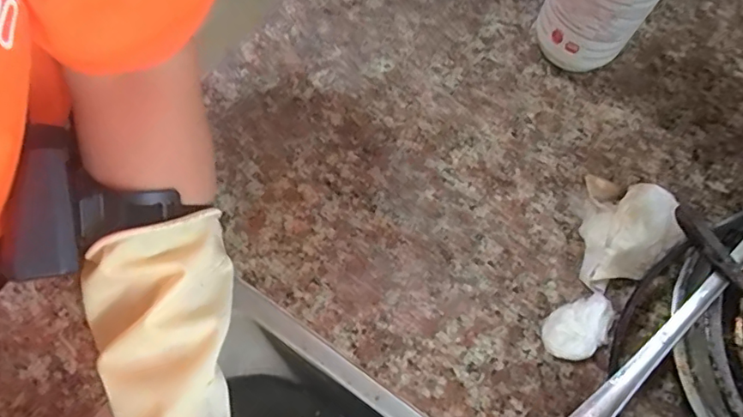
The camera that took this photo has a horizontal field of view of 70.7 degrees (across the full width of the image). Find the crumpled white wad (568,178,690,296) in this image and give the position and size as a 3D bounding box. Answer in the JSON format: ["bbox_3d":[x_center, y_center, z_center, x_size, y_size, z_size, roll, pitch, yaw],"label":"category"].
[{"bbox_3d":[0.177,0.015,0.358,0.059,0.037,0.077,3,70,-1],"label":"crumpled white wad"}]

